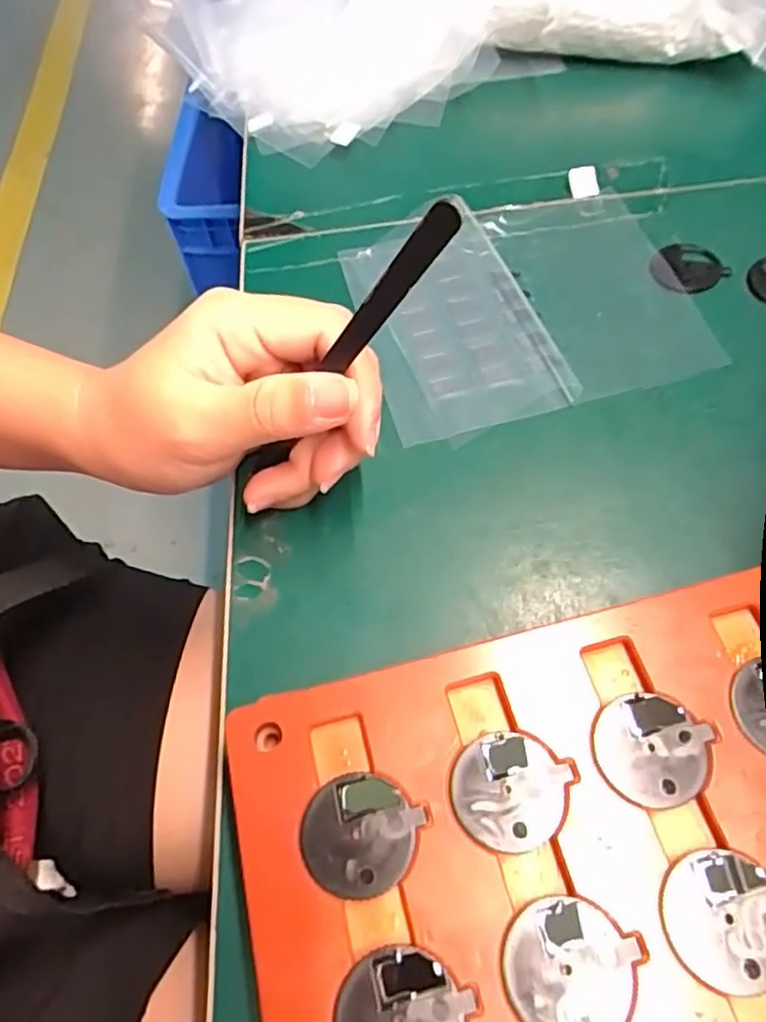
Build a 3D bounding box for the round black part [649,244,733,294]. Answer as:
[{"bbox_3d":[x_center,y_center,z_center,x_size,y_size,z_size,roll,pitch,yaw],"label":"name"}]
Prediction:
[{"bbox_3d":[0.135,-0.109,0.298,0.029,0.005,0.029,-1,60,2],"label":"round black part"}]

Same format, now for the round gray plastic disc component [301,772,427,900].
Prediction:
[{"bbox_3d":[-0.006,0.081,0.168,0.028,0.004,0.028,-1,60,2],"label":"round gray plastic disc component"}]

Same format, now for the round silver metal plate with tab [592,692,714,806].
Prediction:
[{"bbox_3d":[0.071,0.062,0.175,0.028,0.004,0.029,-1,60,2],"label":"round silver metal plate with tab"}]

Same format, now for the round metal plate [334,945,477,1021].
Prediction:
[{"bbox_3d":[0.004,0.114,0.148,0.028,0.004,0.028,-1,60,2],"label":"round metal plate"}]

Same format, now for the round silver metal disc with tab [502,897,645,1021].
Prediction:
[{"bbox_3d":[0.042,0.104,0.151,0.028,0.004,0.028,-1,60,2],"label":"round silver metal disc with tab"}]

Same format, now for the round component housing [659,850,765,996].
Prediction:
[{"bbox_3d":[0.080,0.094,0.154,0.028,0.004,0.028,-1,60,2],"label":"round component housing"}]

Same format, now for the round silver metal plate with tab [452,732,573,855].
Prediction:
[{"bbox_3d":[0.033,0.072,0.171,0.028,0.004,0.028,-1,60,2],"label":"round silver metal plate with tab"}]

